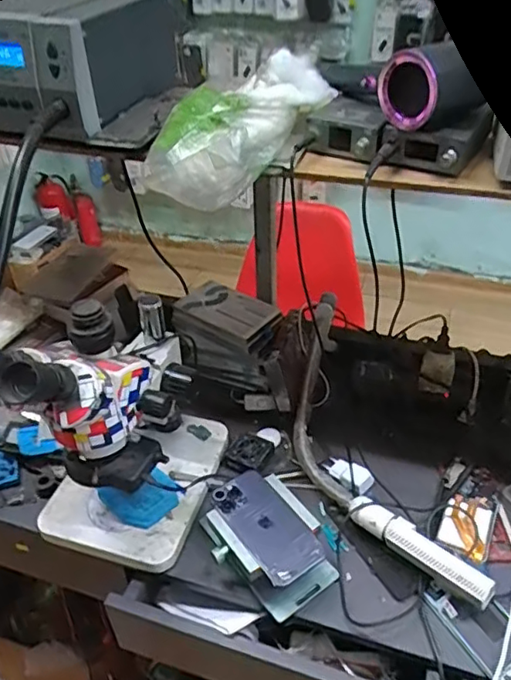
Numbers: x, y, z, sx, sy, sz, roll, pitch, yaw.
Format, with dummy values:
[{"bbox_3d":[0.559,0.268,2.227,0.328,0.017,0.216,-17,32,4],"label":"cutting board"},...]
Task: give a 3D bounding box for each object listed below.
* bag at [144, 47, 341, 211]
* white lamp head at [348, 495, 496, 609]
[{"bbox_3d":[-0.032,-0.233,0.631,0.156,0.063,0.250,24,58,28],"label":"bag"},{"bbox_3d":[0.199,0.257,0.713,0.037,0.025,0.188,-32,48,-32],"label":"white lamp head"}]

